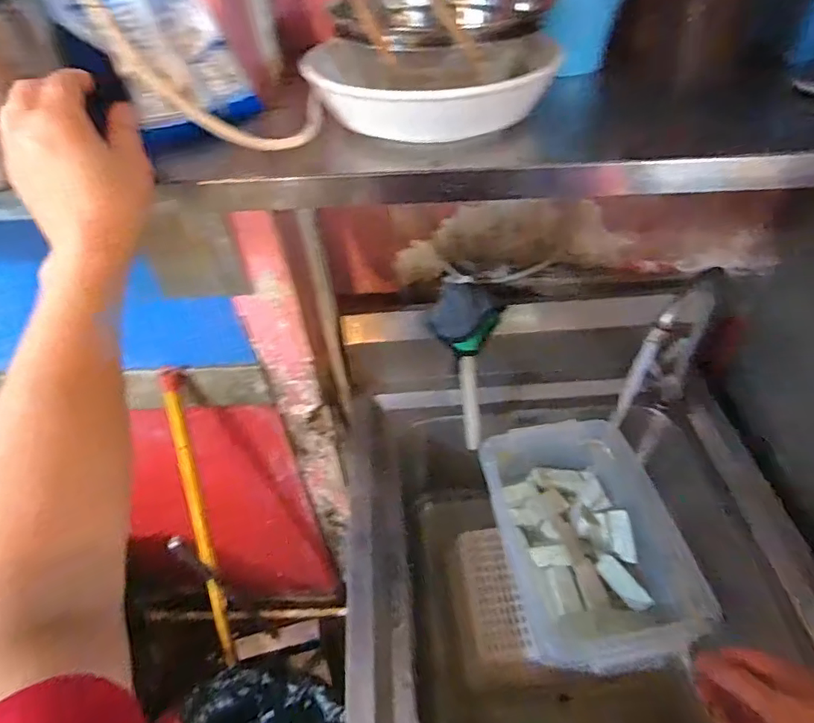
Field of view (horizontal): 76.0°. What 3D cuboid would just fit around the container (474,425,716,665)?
[{"bbox_3d":[0.252,0.247,0.756,0.224,0.118,0.341,-11,45,-7],"label":"container"}]

